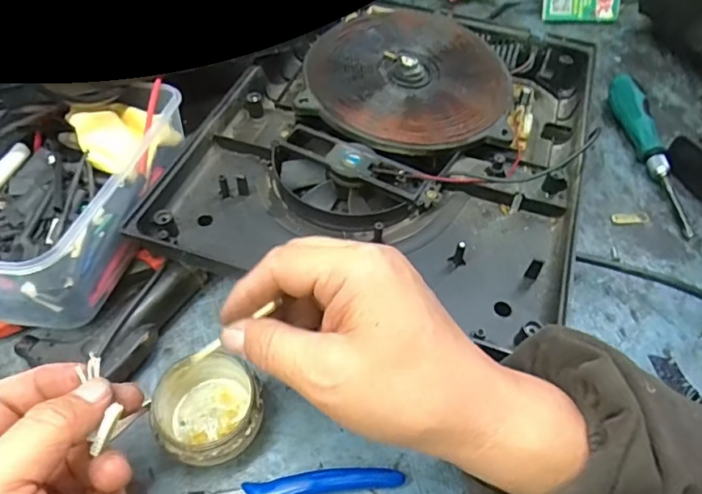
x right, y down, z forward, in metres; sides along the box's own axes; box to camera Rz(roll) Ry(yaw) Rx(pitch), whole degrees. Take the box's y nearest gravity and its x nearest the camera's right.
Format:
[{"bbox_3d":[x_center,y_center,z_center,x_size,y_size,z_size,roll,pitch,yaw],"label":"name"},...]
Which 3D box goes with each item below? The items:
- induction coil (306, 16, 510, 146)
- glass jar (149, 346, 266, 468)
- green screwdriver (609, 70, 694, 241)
[{"bbox_3d":[0.049,-0.152,0.474,0.167,0.006,0.169,2,56,-3],"label":"induction coil"},{"bbox_3d":[-0.085,0.096,0.323,0.062,0.034,0.067,1,52,-1],"label":"glass jar"},{"bbox_3d":[0.266,-0.087,0.478,0.021,0.029,0.173,-1,52,-3],"label":"green screwdriver"}]

